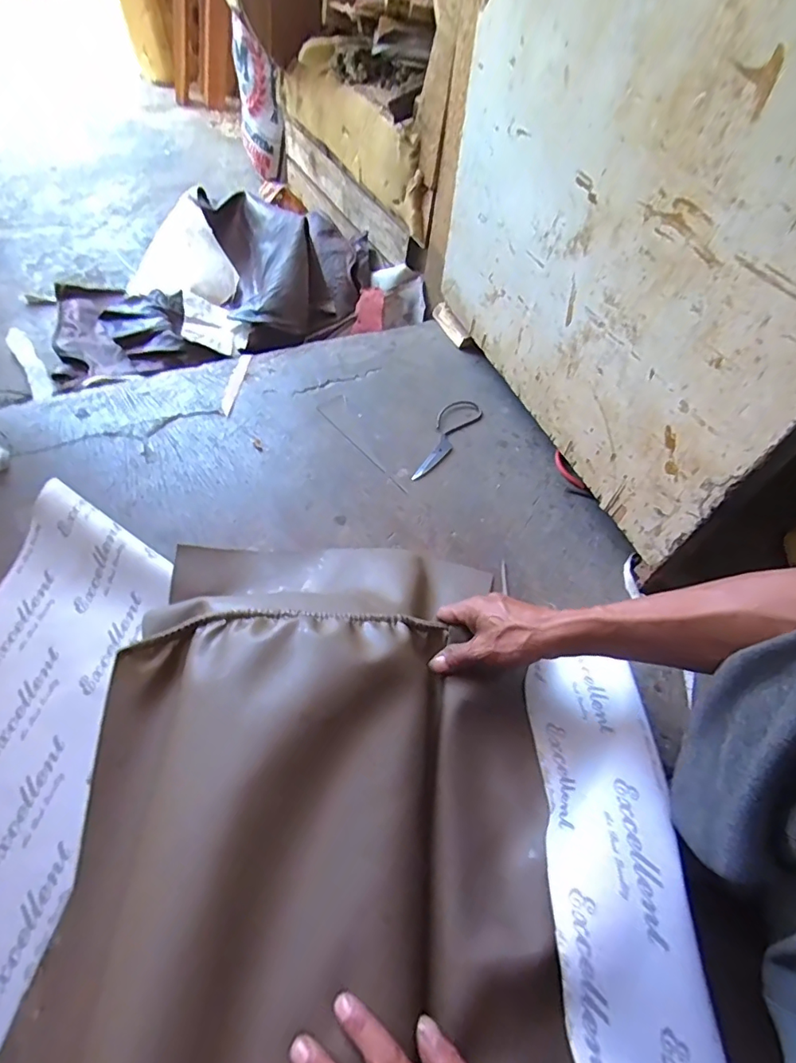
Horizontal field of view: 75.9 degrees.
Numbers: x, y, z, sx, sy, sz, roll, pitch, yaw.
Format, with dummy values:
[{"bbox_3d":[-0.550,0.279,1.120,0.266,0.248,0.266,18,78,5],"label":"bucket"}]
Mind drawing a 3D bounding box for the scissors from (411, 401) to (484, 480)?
[{"bbox_3d":[0.065,-0.148,0.781,0.056,0.007,0.186,34,60,13],"label":"scissors"}]

